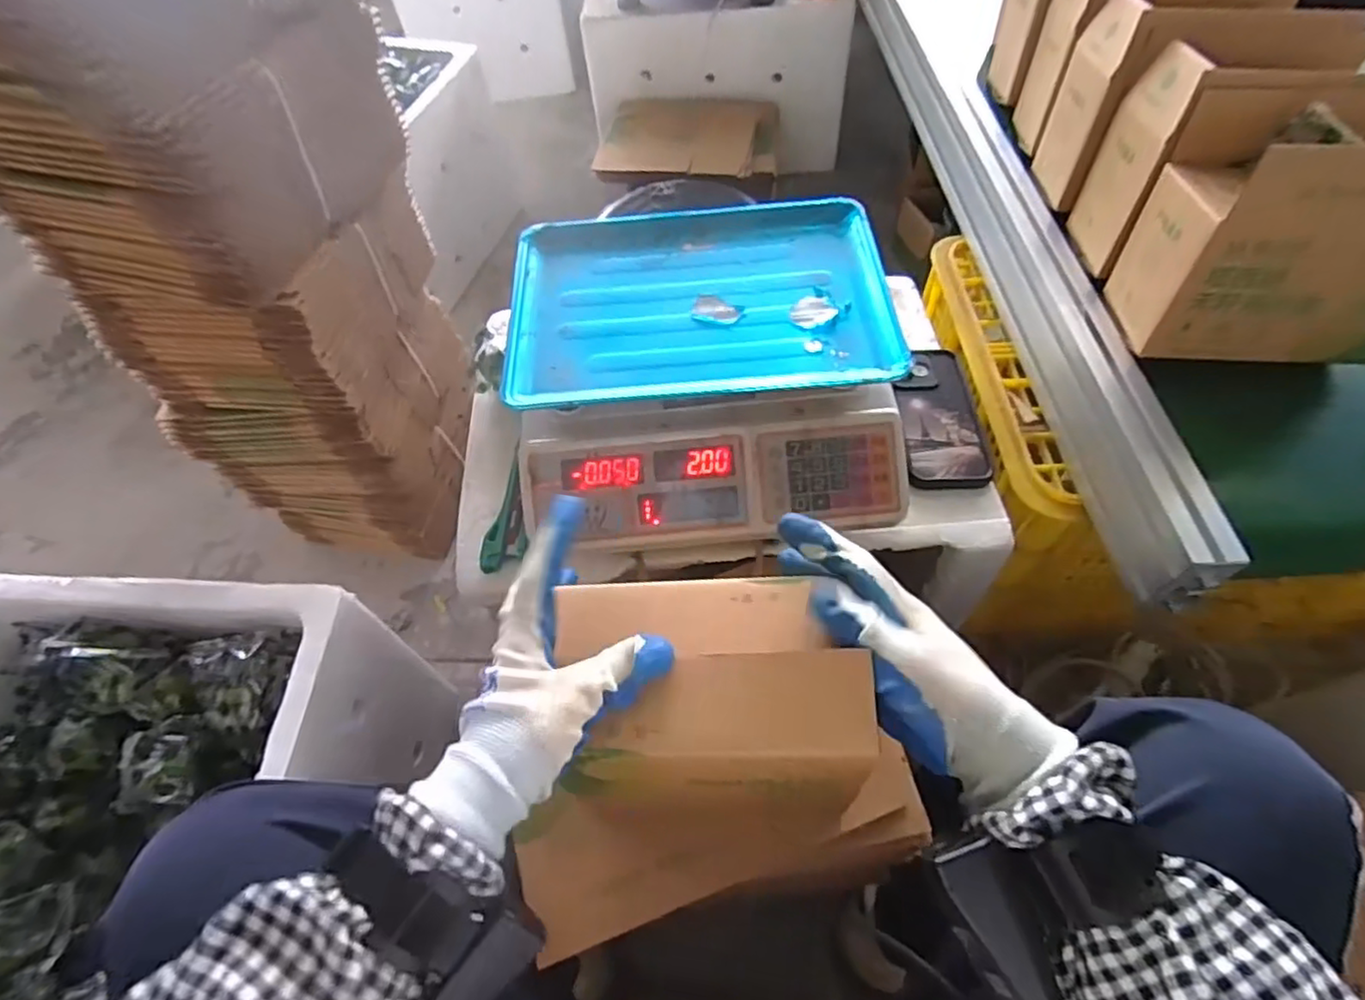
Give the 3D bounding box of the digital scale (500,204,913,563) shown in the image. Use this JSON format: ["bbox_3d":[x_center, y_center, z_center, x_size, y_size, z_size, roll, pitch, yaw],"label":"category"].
[{"bbox_3d":[0.018,-0.133,0.625,0.343,0.097,0.340,-6,57,0],"label":"digital scale"}]

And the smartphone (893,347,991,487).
[{"bbox_3d":[0.251,-0.085,0.654,0.074,0.020,0.164,0,58,4],"label":"smartphone"}]

